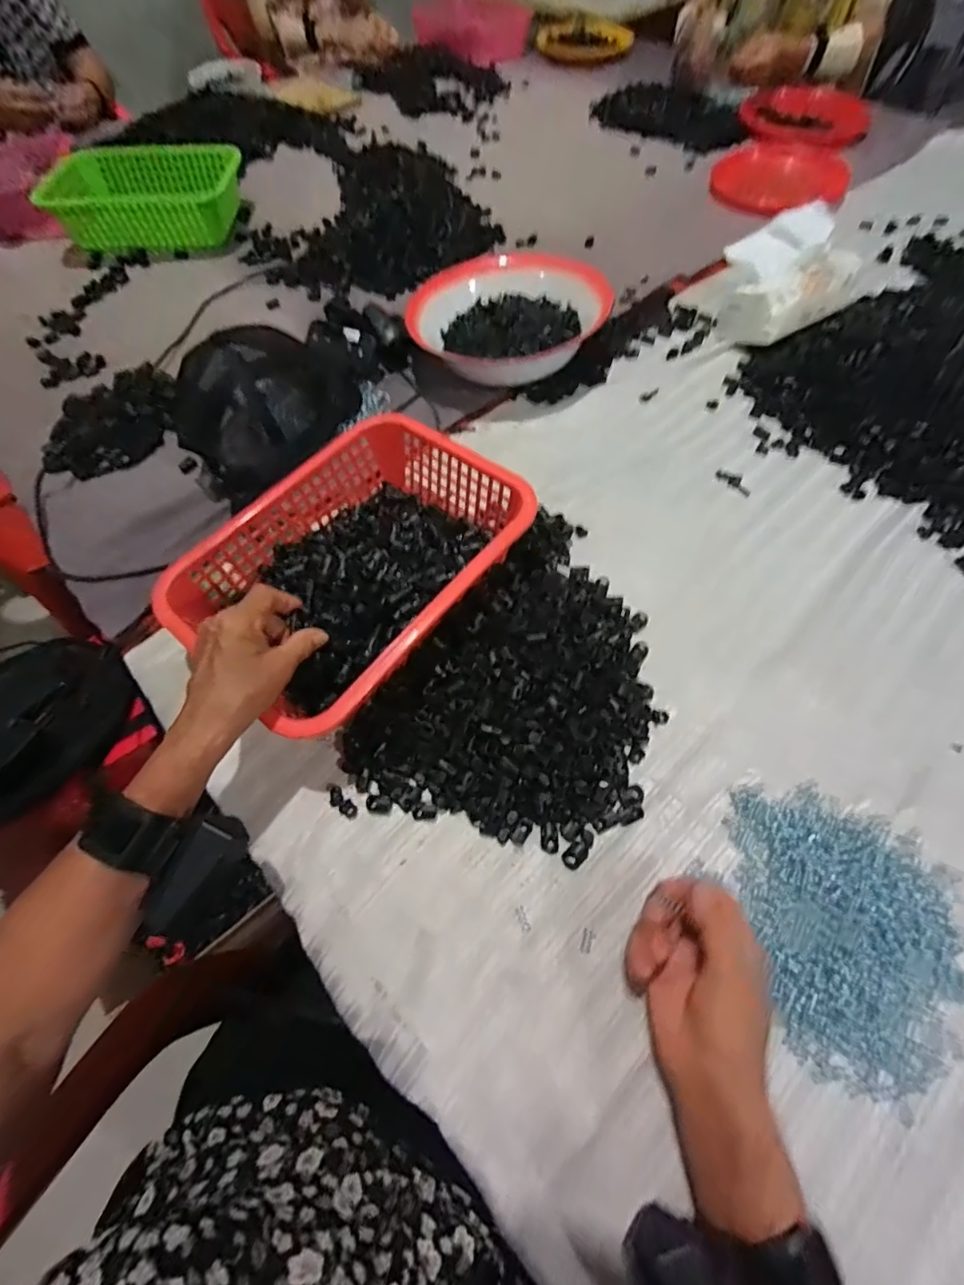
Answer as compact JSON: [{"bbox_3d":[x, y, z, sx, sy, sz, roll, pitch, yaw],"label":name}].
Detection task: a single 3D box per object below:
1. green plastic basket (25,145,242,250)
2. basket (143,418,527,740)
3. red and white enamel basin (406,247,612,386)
[{"bbox_3d":[-0.567,-0.761,0.899,0.302,0.091,0.169,-9,62,-2],"label":"green plastic basket"},{"bbox_3d":[-0.111,-0.069,0.477,0.210,0.070,0.285,36,69,19],"label":"basket"},{"bbox_3d":[0.042,-0.447,0.714,0.243,0.059,0.224,-1,62,2],"label":"red and white enamel basin"}]

